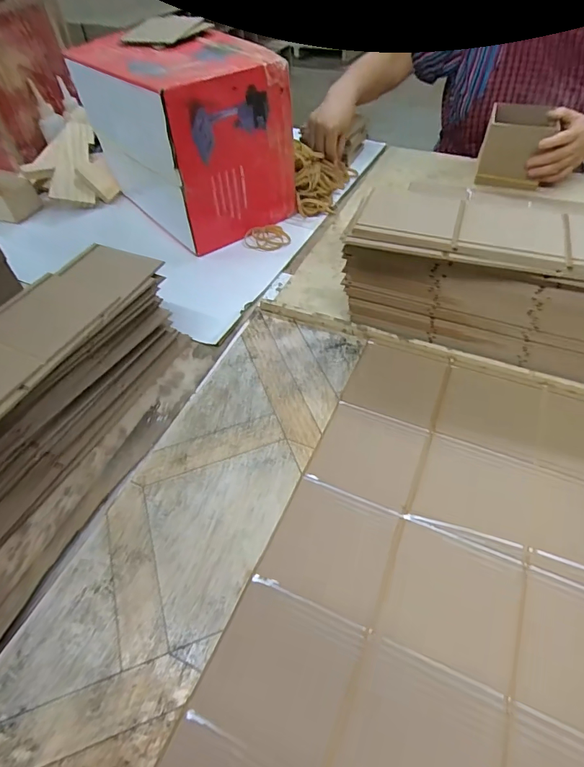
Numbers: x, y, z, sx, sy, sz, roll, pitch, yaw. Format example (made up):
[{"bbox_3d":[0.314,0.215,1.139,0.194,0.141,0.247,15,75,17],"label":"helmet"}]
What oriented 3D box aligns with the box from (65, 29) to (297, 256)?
[{"bbox_3d":[-0.188,-0.429,0.754,0.211,0.258,0.338,-36,56,-25],"label":"box"}]

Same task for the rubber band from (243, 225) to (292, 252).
[{"bbox_3d":[-0.044,-0.257,0.756,0.071,0.013,0.064,-29,53,-20],"label":"rubber band"}]

